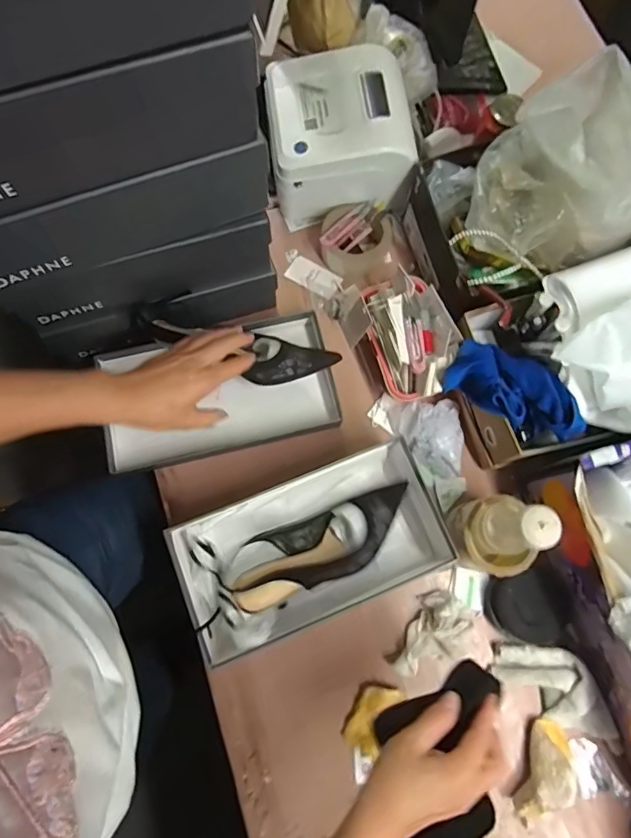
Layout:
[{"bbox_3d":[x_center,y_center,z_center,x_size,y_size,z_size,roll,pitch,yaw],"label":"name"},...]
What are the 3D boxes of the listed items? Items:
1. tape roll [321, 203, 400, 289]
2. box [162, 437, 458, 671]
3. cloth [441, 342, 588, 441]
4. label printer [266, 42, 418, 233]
[{"bbox_3d":[0.066,-0.250,0.708,0.113,0.065,0.103,0,77,-1],"label":"tape roll"},{"bbox_3d":[0.000,0.155,0.563,0.304,0.087,0.169,-21,78,-6],"label":"box"},{"bbox_3d":[0.236,-0.032,0.562,0.161,0.053,0.080,32,77,19],"label":"cloth"},{"bbox_3d":[0.031,-0.402,0.682,0.183,0.122,0.164,-7,77,-3],"label":"label printer"}]

